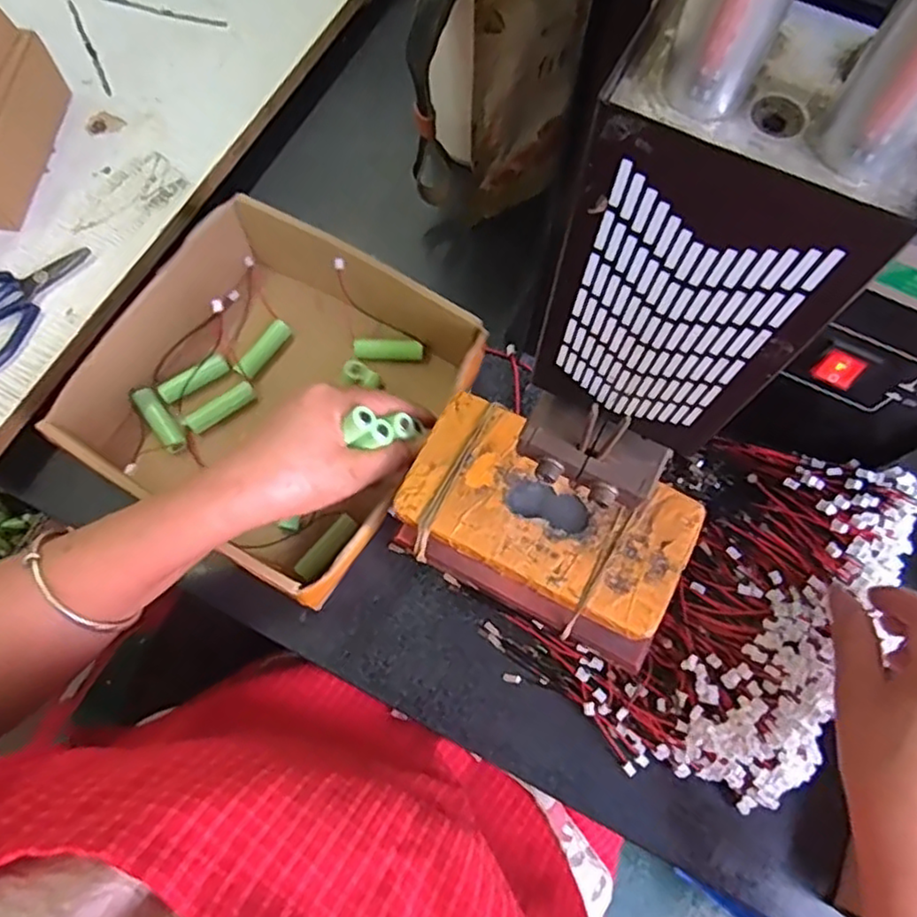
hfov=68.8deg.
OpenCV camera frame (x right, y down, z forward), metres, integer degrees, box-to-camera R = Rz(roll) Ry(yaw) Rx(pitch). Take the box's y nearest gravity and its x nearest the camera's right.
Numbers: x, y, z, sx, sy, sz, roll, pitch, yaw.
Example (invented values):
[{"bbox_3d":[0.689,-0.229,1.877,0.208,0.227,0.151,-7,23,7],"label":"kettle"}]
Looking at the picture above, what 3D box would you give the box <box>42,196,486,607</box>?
[{"bbox_3d":[-0.112,-0.047,0.438,0.206,0.072,0.213,29,73,8],"label":"box"}]

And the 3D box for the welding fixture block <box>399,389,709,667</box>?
[{"bbox_3d":[0.045,0.036,0.360,0.148,0.024,0.091,26,73,7],"label":"welding fixture block"}]

